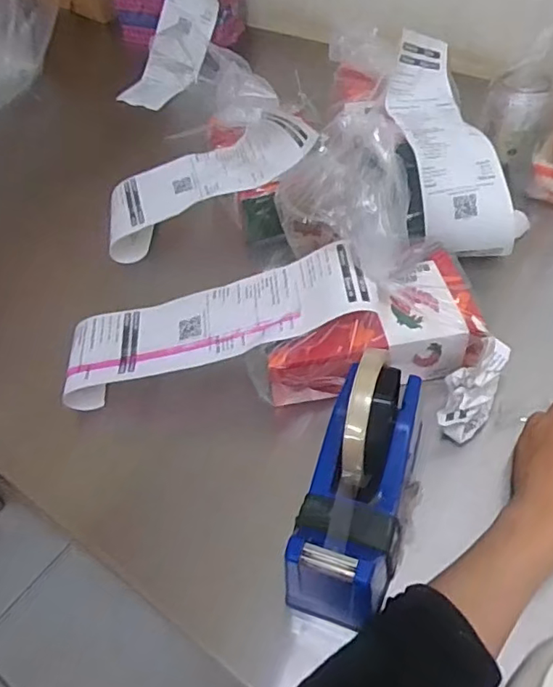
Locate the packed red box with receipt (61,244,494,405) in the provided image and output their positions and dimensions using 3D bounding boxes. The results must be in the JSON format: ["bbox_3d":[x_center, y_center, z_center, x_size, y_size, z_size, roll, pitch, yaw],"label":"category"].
[{"bbox_3d":[-0.010,-0.013,0.465,0.333,0.083,0.100,-8,49,-1],"label":"packed red box with receipt"}]

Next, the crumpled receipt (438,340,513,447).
[{"bbox_3d":[0.150,0.035,0.432,0.036,0.034,0.081,27,91,25],"label":"crumpled receipt"}]

